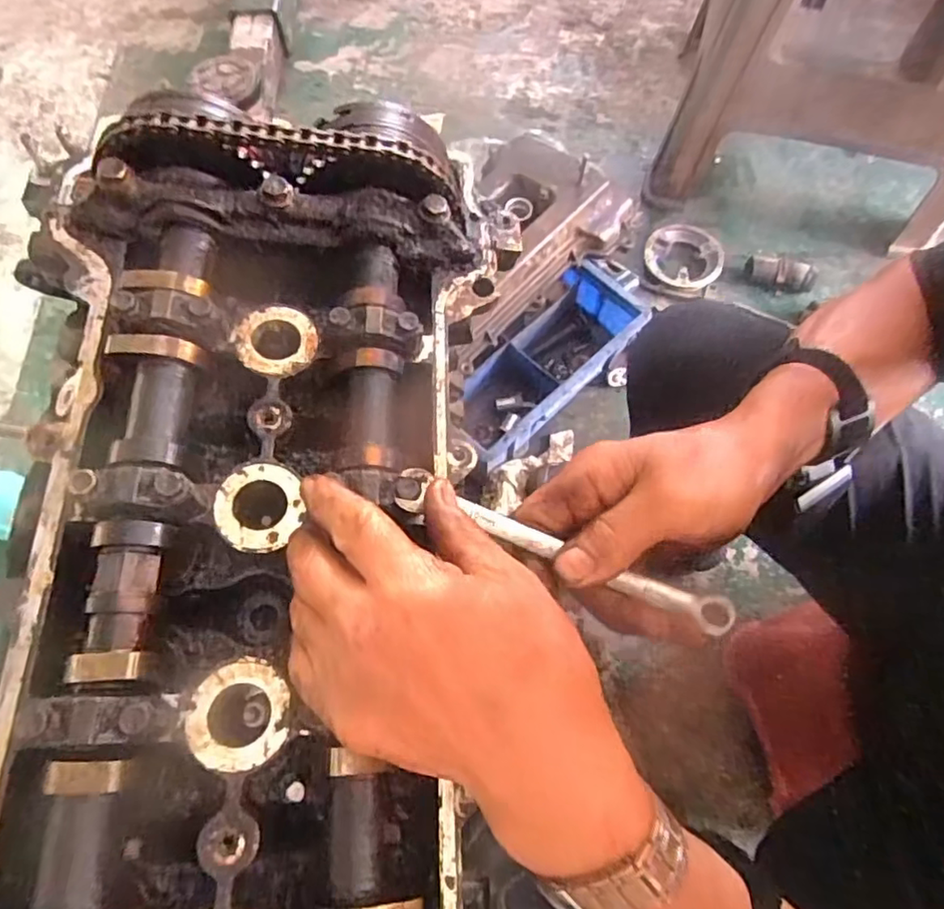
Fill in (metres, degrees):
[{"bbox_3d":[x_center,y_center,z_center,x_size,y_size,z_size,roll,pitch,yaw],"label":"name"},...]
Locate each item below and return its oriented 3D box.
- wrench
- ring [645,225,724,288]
[{"bbox_3d":[0.040,0.043,0.267,0.154,0.013,0.018,23,70,-1],"label":"wrench"},{"bbox_3d":[0.336,-0.317,0.975,0.118,0.030,0.122,-1,66,2],"label":"ring"}]

